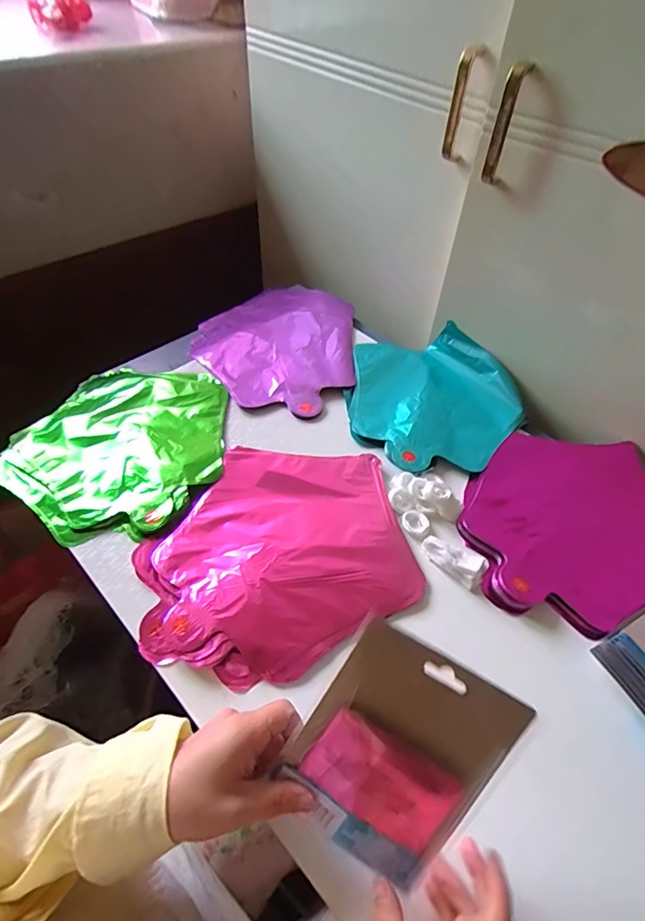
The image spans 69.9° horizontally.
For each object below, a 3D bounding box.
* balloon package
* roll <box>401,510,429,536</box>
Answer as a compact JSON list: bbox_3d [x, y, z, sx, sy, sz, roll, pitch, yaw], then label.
[{"bbox_3d":[0.045,0.187,0.291,0.113,0.008,0.143,31,98,5],"label":"balloon package"},{"bbox_3d":[0.096,0.064,0.477,0.027,0.004,0.027,2,49,-2],"label":"roll"}]

